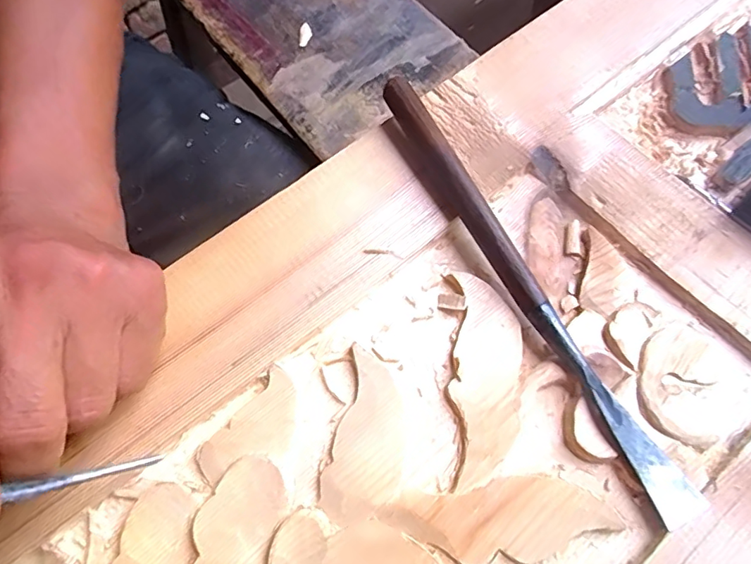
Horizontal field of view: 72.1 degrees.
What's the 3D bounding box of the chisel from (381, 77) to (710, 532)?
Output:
[{"bbox_3d":[0.071,-0.006,0.257,0.017,0.024,0.253,-26,68,-10],"label":"chisel"}]

